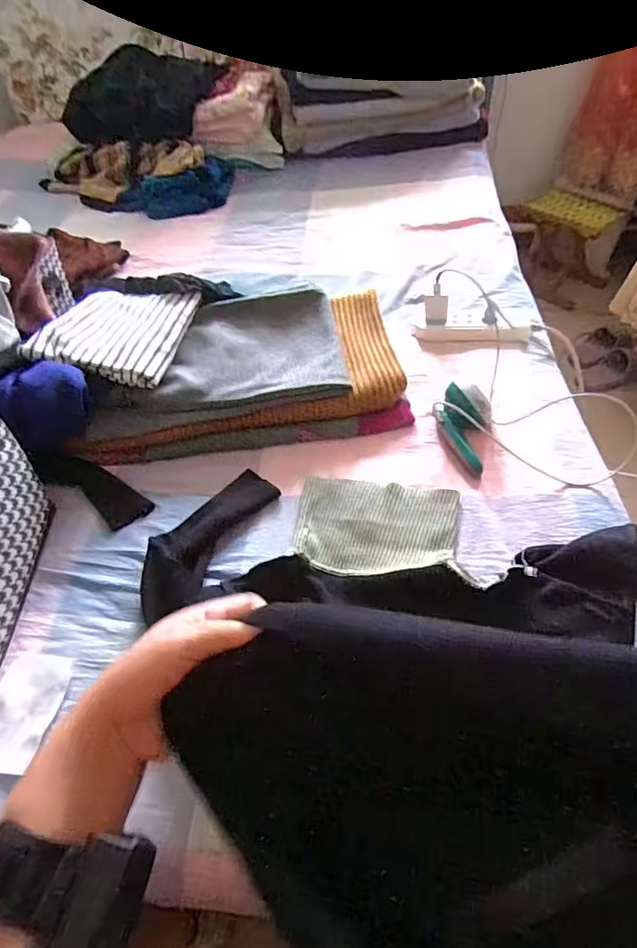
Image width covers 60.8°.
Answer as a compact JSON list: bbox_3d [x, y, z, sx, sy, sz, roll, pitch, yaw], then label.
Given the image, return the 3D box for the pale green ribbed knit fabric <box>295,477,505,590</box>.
[{"bbox_3d":[0.081,0.063,0.658,0.220,0.042,0.141,7,50,10],"label":"pale green ribbed knit fabric"}]

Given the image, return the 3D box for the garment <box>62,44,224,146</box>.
[{"bbox_3d":[-0.429,-0.913,1.316,0.387,0.147,0.161,-10,49,-5],"label":"garment"}]

